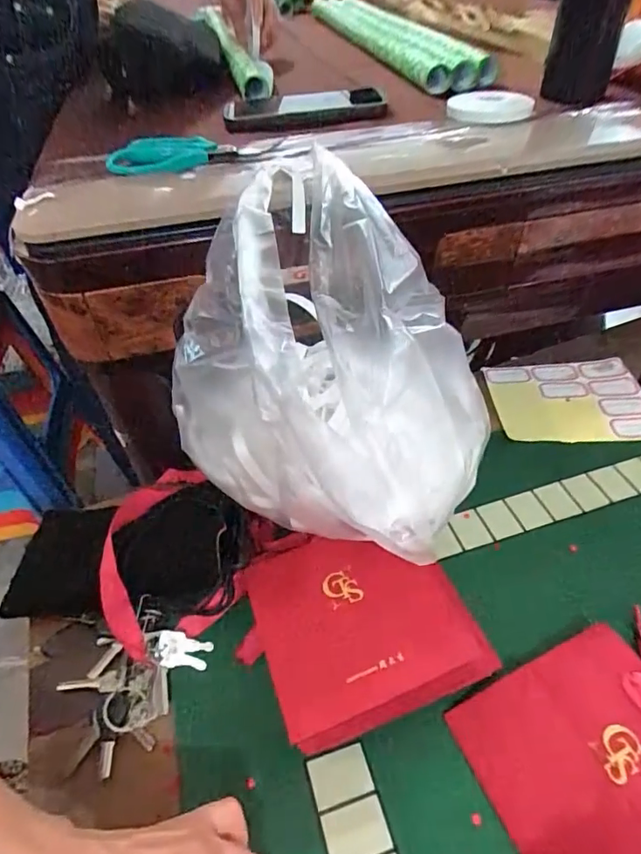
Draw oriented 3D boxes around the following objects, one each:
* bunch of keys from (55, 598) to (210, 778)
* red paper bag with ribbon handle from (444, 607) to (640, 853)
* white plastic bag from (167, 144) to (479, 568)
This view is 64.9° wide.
[{"bbox_3d":[-0.142,0.188,0.390,0.101,0.027,0.092,-35,51,-25],"label":"bunch of keys"},{"bbox_3d":[0.202,0.210,0.327,0.188,0.033,0.138,-19,46,-12],"label":"red paper bag with ribbon handle"},{"bbox_3d":[0.010,-0.043,0.370,0.220,0.197,0.187,33,56,31],"label":"white plastic bag"}]

